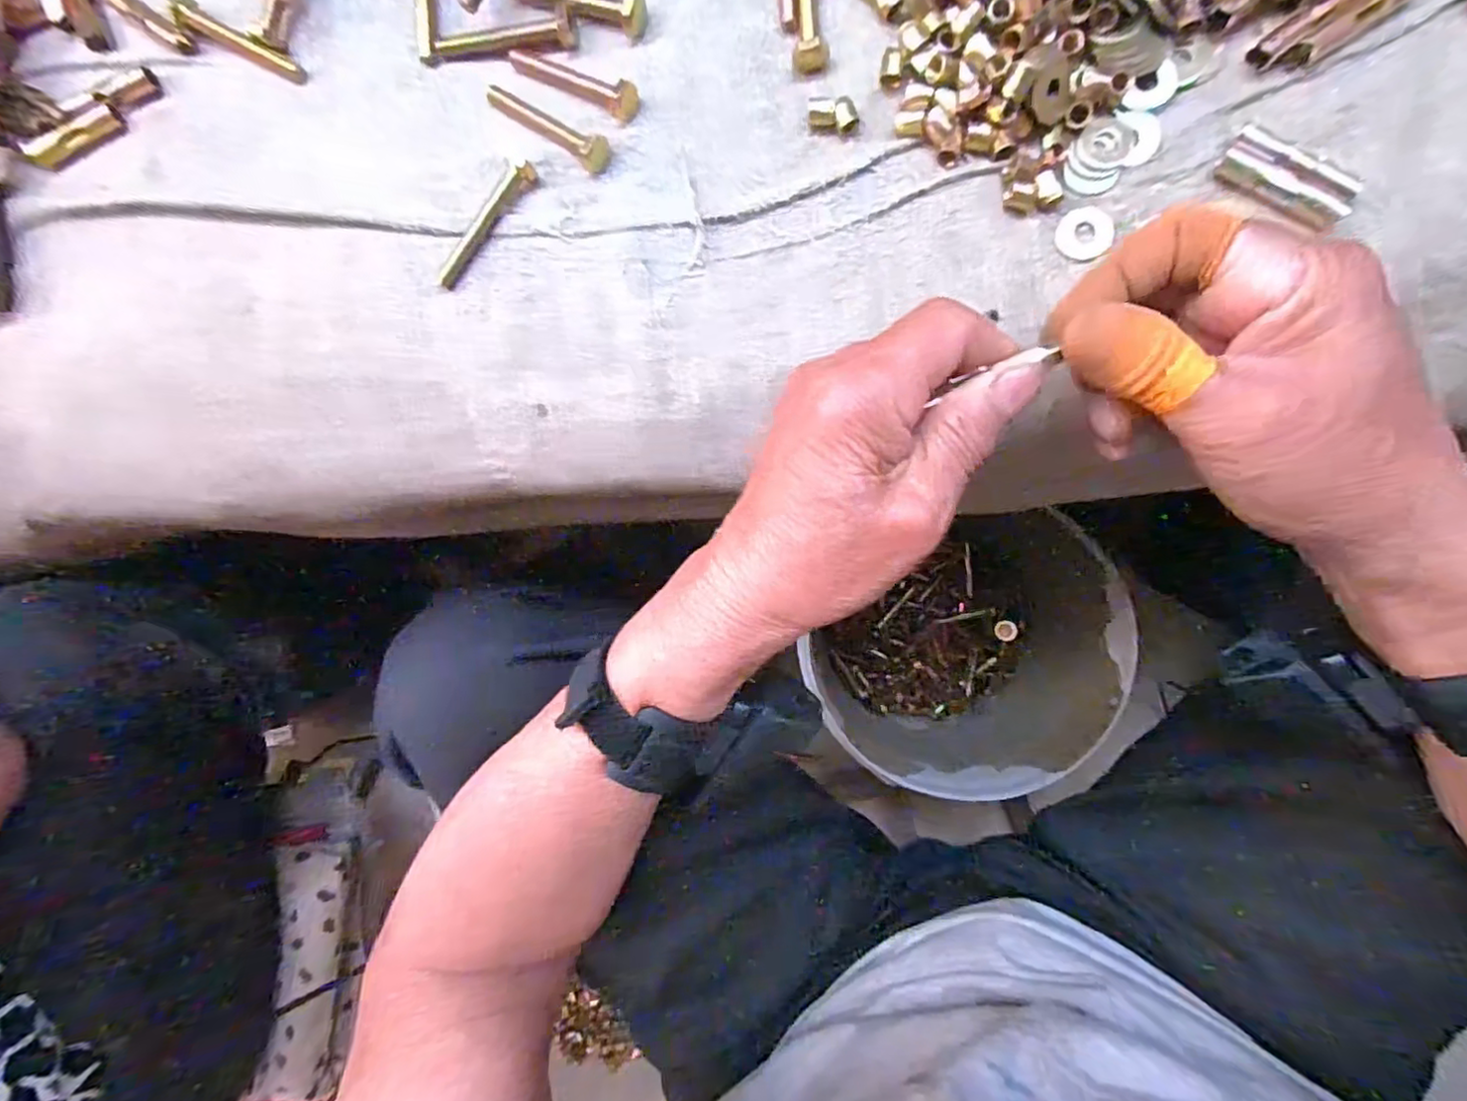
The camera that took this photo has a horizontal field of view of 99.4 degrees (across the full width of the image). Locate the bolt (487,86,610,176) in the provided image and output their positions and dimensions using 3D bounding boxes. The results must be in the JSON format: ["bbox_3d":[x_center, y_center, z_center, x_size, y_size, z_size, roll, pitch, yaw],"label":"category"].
[{"bbox_3d":[-0.083,-0.186,0.270,0.066,0.011,0.013,34,93,6],"label":"bolt"}]

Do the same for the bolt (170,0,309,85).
[{"bbox_3d":[-0.231,-0.239,0.292,0.064,0.008,0.012,27,95,-6],"label":"bolt"}]

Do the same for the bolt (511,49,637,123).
[{"bbox_3d":[-0.072,-0.206,0.269,0.067,0.011,0.014,29,93,6],"label":"bolt"}]

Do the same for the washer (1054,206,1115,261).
[{"bbox_3d":[0.140,-0.127,0.248,0.022,0.004,0.020,0,90,7],"label":"washer"}]

